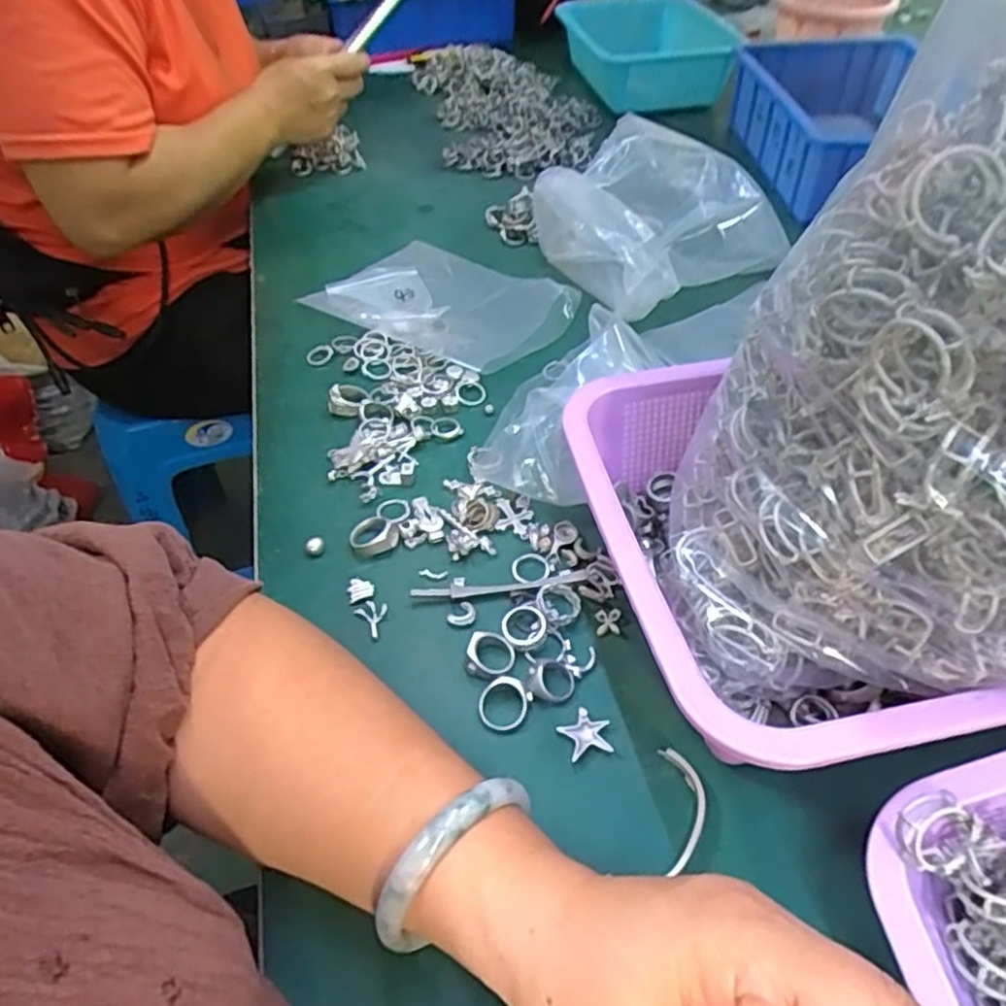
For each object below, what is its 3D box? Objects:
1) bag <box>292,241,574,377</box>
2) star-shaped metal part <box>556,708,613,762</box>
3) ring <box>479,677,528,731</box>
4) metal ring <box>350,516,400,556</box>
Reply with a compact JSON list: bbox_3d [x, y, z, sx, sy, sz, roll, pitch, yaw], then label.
[{"bbox_3d":[-0.051,-0.172,0.582,0.200,0.029,0.149,29,54,26],"label":"bag"},{"bbox_3d":[0.038,0.107,0.327,0.023,0.004,0.022,-12,48,-9],"label":"star-shaped metal part"},{"bbox_3d":[0.000,0.097,0.336,0.024,0.004,0.024,-3,66,6],"label":"ring"},{"bbox_3d":[-0.077,0.018,0.409,0.027,0.011,0.026,-1,47,1],"label":"metal ring"}]

